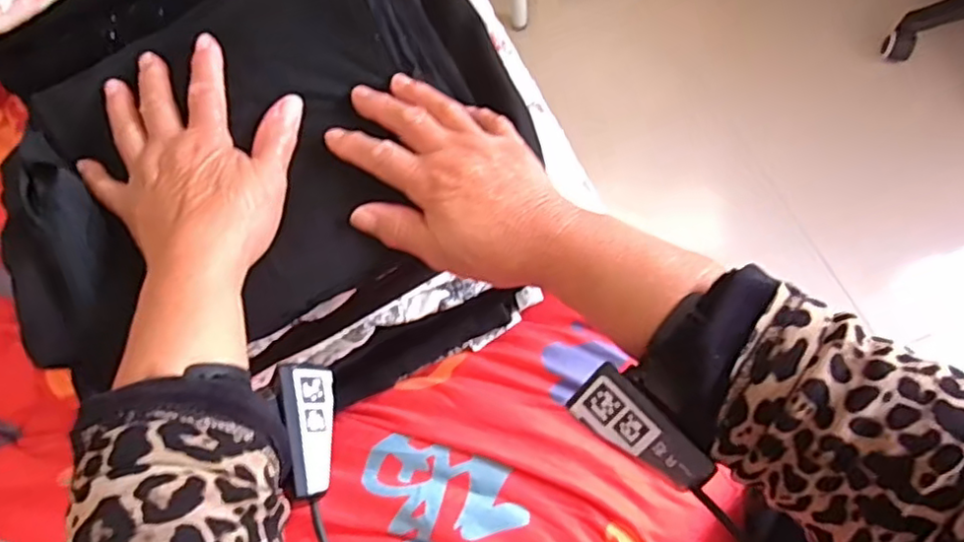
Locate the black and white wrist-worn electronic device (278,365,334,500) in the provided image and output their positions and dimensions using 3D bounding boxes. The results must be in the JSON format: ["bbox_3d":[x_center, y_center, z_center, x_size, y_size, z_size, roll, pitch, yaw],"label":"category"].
[{"bbox_3d":[-0.092,0.081,0.328,0.015,0.030,0.067,-33,51,37],"label":"black and white wrist-worn electronic device"}]

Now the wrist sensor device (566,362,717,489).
[{"bbox_3d":[0.075,0.073,0.299,0.067,0.009,0.028,37,75,17],"label":"wrist sensor device"}]

